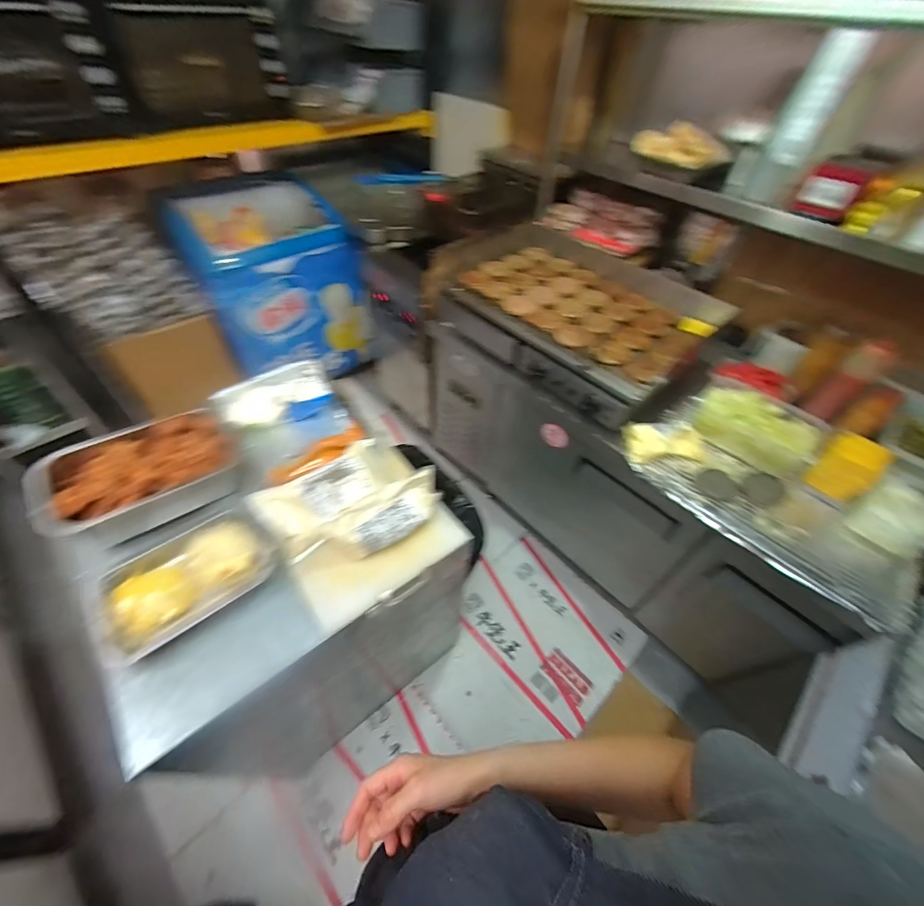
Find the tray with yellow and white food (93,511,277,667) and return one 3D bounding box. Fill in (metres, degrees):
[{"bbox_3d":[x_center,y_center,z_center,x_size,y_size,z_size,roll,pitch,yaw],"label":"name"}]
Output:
[{"bbox_3d":[-0.488,0.215,0.702,0.267,0.044,0.181,-31,59,-27],"label":"tray with yellow and white food"}]

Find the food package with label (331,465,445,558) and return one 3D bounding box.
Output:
[{"bbox_3d":[-0.141,0.114,0.784,0.228,0.063,0.102,-28,58,-25],"label":"food package with label"}]

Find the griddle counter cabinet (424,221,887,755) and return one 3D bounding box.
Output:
[{"bbox_3d":[0.493,0.015,1.280,0.474,0.855,1.433,-31,59,-27],"label":"griddle counter cabinet"}]

